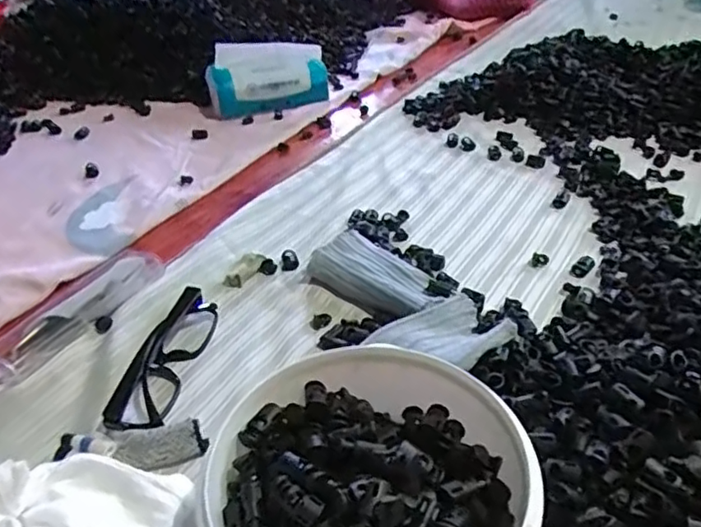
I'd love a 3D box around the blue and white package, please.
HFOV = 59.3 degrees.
[{"bbox_3d":[-0.120,-0.263,0.877,0.167,0.104,0.051,-9,1,-9],"label":"blue and white package"}]

